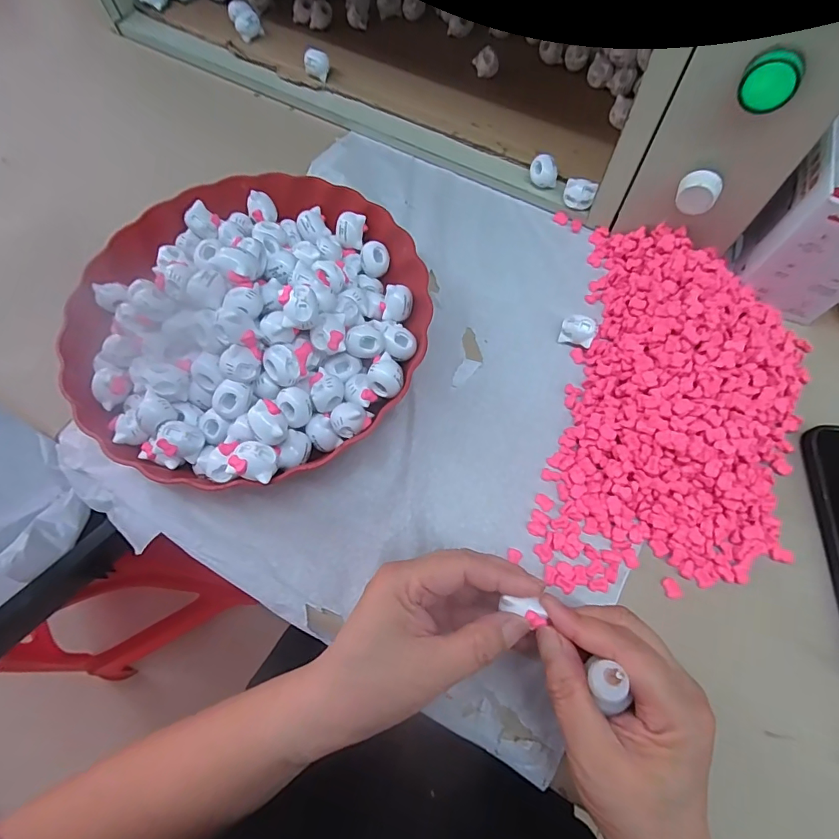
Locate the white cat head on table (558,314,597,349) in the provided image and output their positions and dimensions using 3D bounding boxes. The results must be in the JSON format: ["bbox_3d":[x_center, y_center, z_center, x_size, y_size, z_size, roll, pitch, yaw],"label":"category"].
[{"bbox_3d":[0.117,-0.064,0.344,0.023,0.022,0.017,19,70,8],"label":"white cat head on table"}]

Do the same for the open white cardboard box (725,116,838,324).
[{"bbox_3d":[0.284,-0.138,0.324,0.074,0.098,0.089,29,71,11],"label":"open white cardboard box"}]

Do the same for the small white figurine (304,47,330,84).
[{"bbox_3d":[-0.098,-0.345,0.448,0.021,0.021,0.018,23,70,9],"label":"small white figurine"}]

